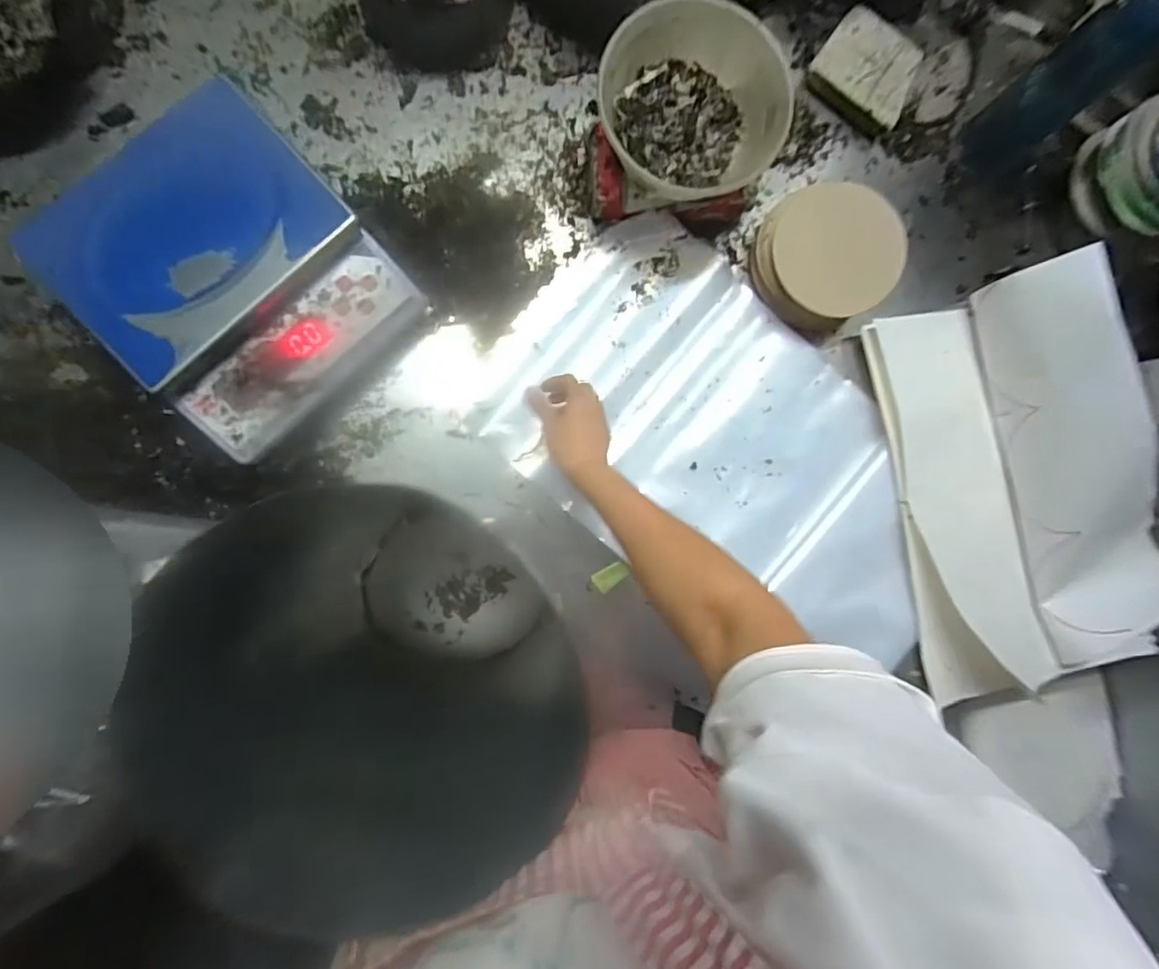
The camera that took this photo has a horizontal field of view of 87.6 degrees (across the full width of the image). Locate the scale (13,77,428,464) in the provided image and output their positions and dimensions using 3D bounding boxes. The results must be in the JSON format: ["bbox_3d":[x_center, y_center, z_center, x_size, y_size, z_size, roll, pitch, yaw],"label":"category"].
[{"bbox_3d":[-0.368,-0.219,0.655,0.282,0.122,0.270,45,85,-2],"label":"scale"}]

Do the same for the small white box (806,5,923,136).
[{"bbox_3d":[0.372,-0.536,0.779,0.126,0.038,0.125,36,86,-3],"label":"small white box"}]

